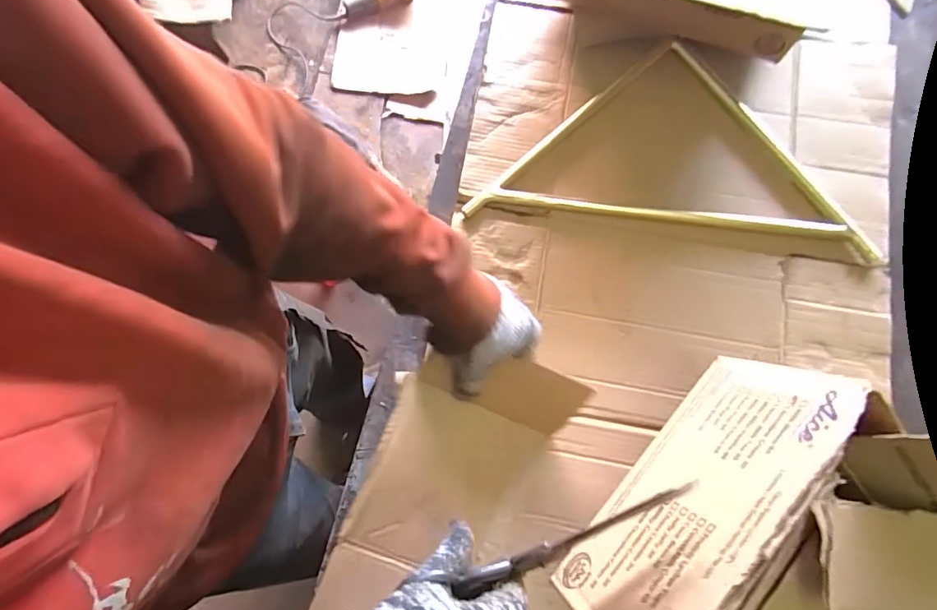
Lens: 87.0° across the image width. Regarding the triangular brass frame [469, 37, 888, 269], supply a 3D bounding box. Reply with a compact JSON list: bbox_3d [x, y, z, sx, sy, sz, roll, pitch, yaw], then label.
[{"bbox_3d":[0.250,-0.204,0.613,0.466,0.028,0.252,9,79,2],"label":"triangular brass frame"}]

